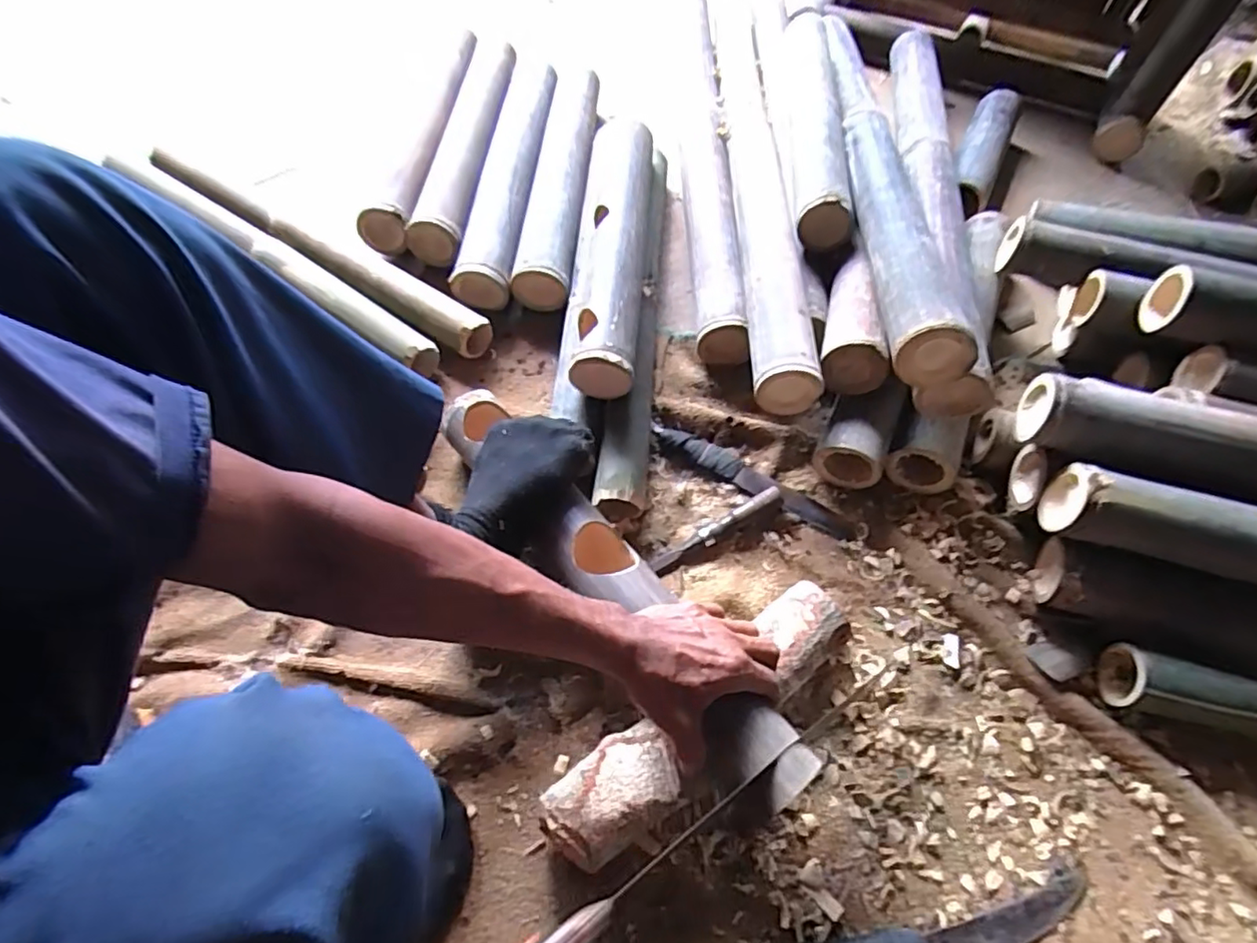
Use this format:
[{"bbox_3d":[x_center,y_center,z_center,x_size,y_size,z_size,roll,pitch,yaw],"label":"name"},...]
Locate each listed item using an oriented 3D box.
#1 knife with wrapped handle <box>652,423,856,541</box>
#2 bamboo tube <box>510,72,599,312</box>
[{"bbox_3d":[0.151,0.005,0.742,0.264,0.019,0.045,26,62,13],"label":"knife with wrapped handle"},{"bbox_3d":[-0.101,-0.482,0.985,0.083,0.099,0.541,5,59,1],"label":"bamboo tube"}]

